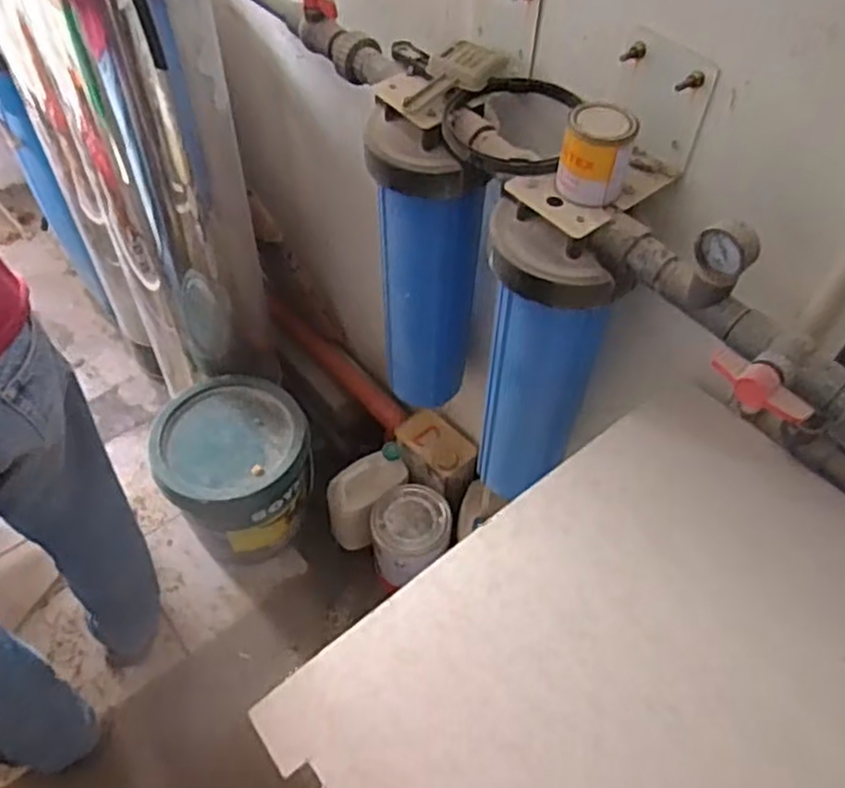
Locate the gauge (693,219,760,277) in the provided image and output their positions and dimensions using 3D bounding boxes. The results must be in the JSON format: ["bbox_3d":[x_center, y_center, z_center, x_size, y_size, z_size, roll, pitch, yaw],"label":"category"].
[{"bbox_3d":[0.277,-0.132,0.649,0.022,0.052,0.056,-28,57,-22],"label":"gauge"}]

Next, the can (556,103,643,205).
[{"bbox_3d":[0.175,-0.241,0.728,0.068,0.081,0.062,1,51,-1],"label":"can"}]

